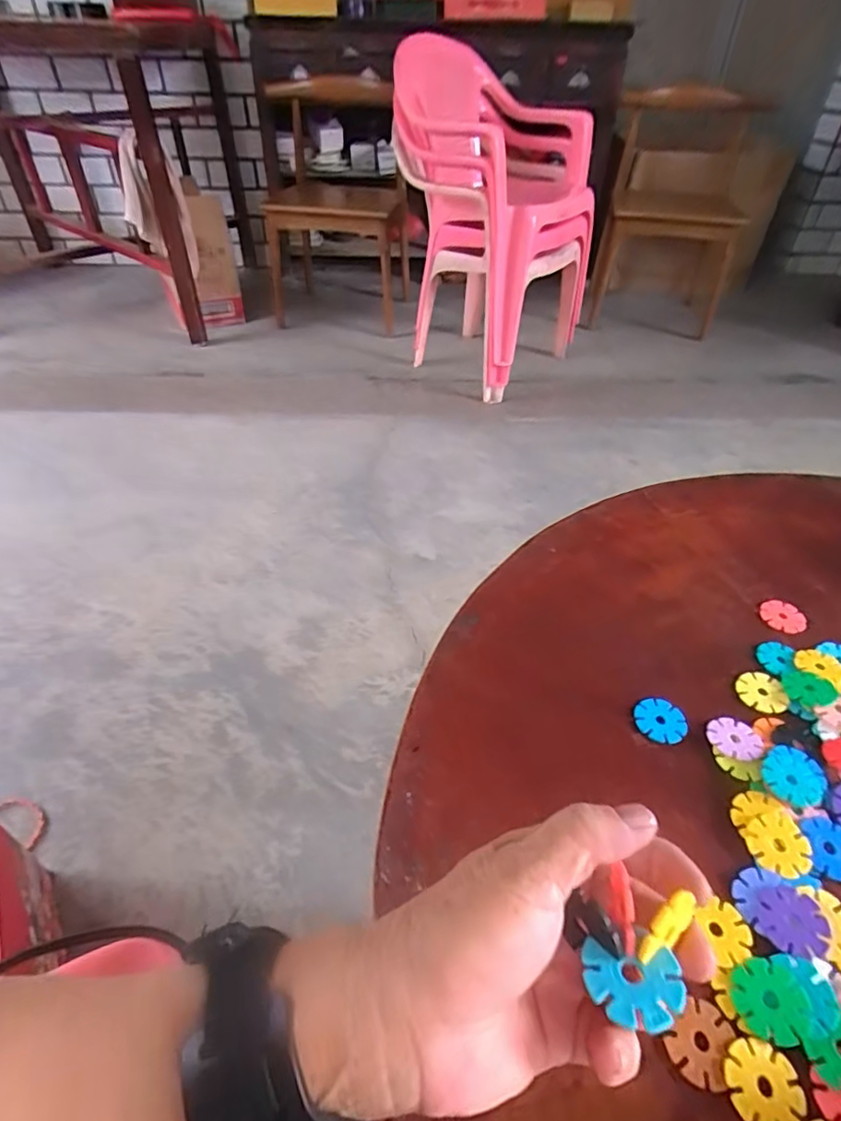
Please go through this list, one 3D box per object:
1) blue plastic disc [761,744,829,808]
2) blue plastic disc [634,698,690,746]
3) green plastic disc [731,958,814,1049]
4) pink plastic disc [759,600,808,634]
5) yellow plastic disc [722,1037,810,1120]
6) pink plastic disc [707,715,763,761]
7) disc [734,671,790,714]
[{"bbox_3d":[0.225,0.129,0.343,0.042,0.004,0.035,-11,44,-18],"label":"blue plastic disc"},{"bbox_3d":[0.159,0.105,0.376,0.033,0.004,0.032,1,43,-1],"label":"blue plastic disc"},{"bbox_3d":[0.161,0.202,0.262,0.031,0.005,0.031,1,43,-1],"label":"green plastic disc"},{"bbox_3d":[0.286,0.044,0.449,0.032,0.004,0.031,1,43,-1],"label":"pink plastic disc"},{"bbox_3d":[0.147,0.223,0.242,0.031,0.004,0.031,1,43,-1],"label":"yellow plastic disc"},{"bbox_3d":[0.202,0.114,0.366,0.033,0.004,0.031,0,39,0],"label":"pink plastic disc"},{"bbox_3d":[0.236,0.090,0.395,0.031,0.004,0.031,1,43,-1],"label":"disc"}]

